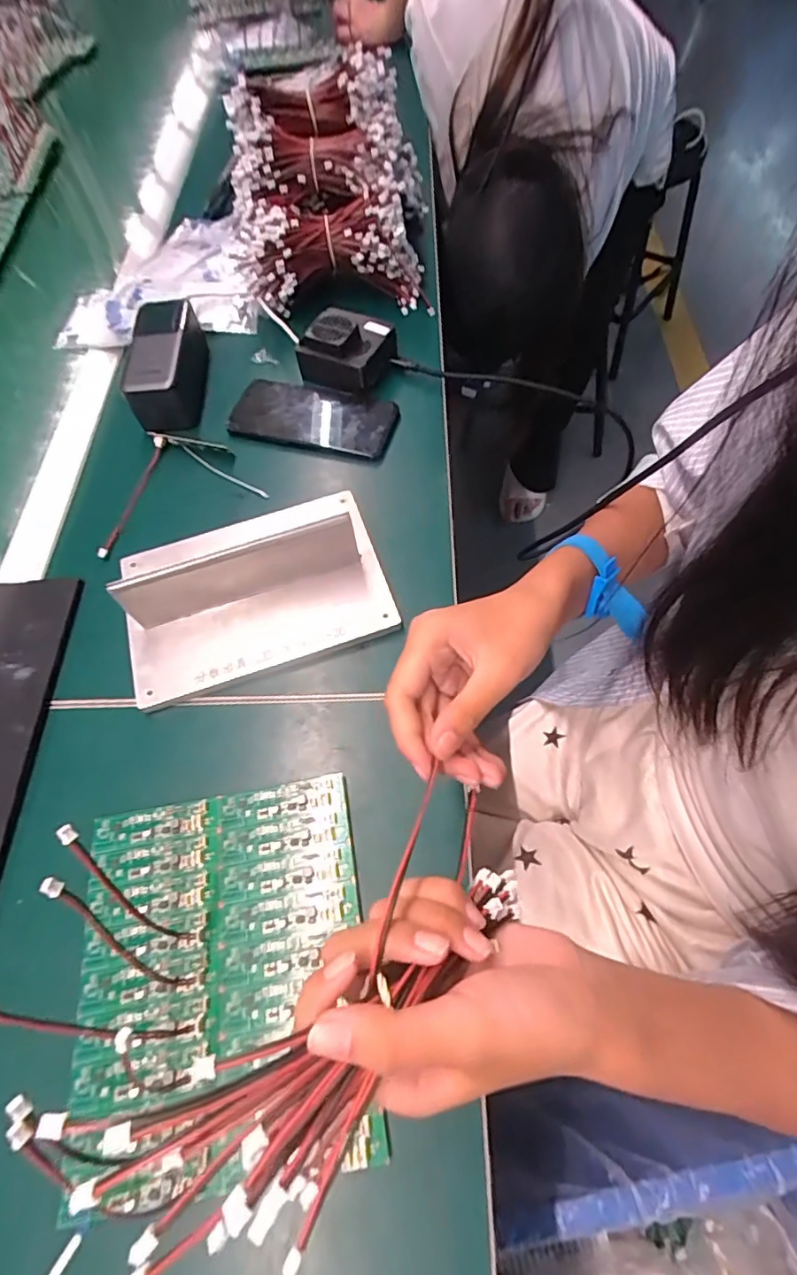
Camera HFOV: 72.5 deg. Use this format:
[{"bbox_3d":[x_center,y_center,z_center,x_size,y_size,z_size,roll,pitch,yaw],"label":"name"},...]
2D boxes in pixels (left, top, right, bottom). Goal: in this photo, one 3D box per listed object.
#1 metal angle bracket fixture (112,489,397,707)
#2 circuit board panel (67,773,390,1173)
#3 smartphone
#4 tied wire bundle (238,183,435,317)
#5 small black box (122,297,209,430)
[{"bbox_3d":[-0.116,-0.046,0.416,0.201,0.062,0.140,-18,64,-5],"label":"metal angle bracket fixture"},{"bbox_3d":[-0.104,0.189,0.321,0.165,0.011,0.189,-11,62,1],"label":"circuit board panel"},{"bbox_3d":[-0.081,-0.213,0.522,0.155,0.010,0.075,14,65,13],"label":"smartphone"},{"bbox_3d":[-0.073,-0.403,0.581,0.204,0.085,0.070,-4,63,2],"label":"tied wire bundle"},{"bbox_3d":[-0.229,-0.285,0.545,0.058,0.051,0.156,-6,63,3],"label":"small black box"}]

